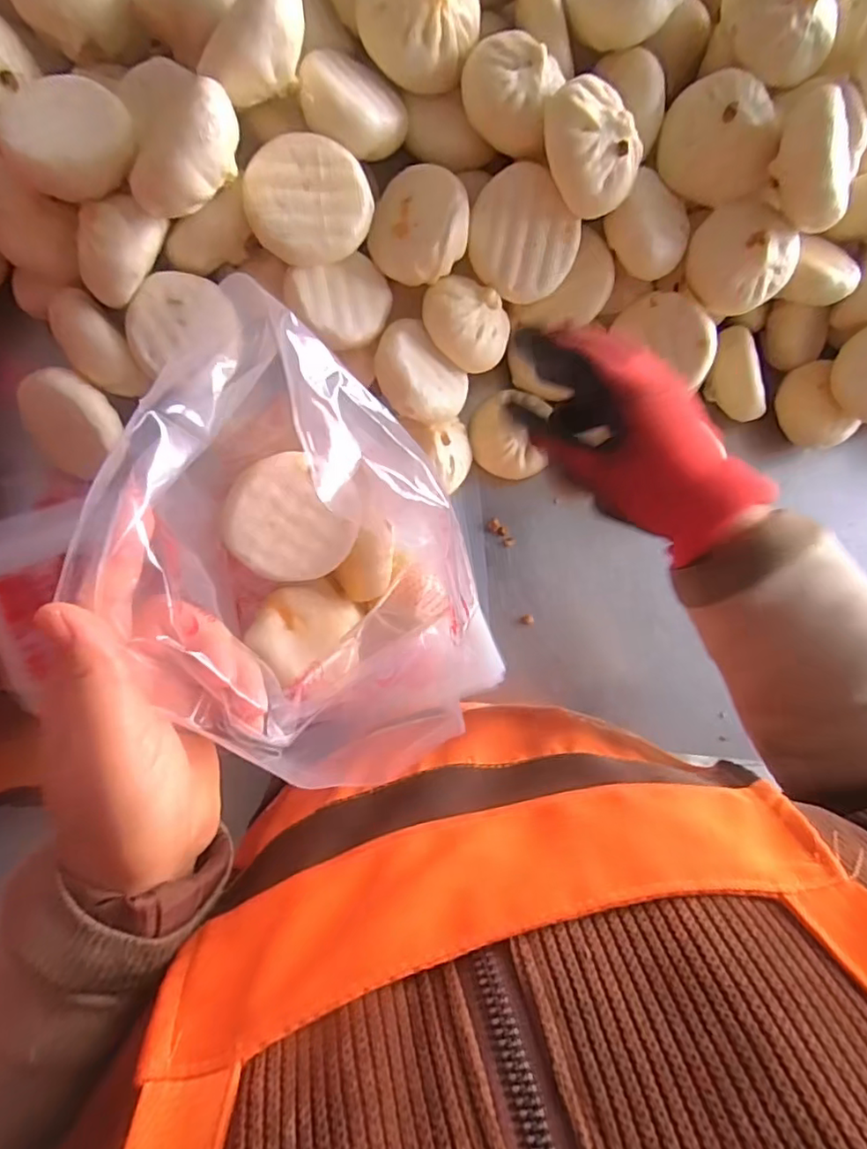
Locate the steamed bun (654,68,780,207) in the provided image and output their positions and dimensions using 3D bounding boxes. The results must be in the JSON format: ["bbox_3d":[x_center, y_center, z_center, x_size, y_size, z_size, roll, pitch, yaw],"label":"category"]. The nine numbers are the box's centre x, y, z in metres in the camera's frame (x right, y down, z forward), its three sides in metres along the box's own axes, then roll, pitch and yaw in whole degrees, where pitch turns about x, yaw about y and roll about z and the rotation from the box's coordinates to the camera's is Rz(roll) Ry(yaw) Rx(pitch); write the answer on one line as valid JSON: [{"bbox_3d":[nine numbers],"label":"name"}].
[{"bbox_3d":[0.192,-0.296,0.396,0.065,0.048,0.065,4,84,-7],"label":"steamed bun"}]

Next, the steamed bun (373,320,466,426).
[{"bbox_3d":[-0.011,-0.146,0.424,0.074,0.037,0.057,39,82,-2],"label":"steamed bun"}]

